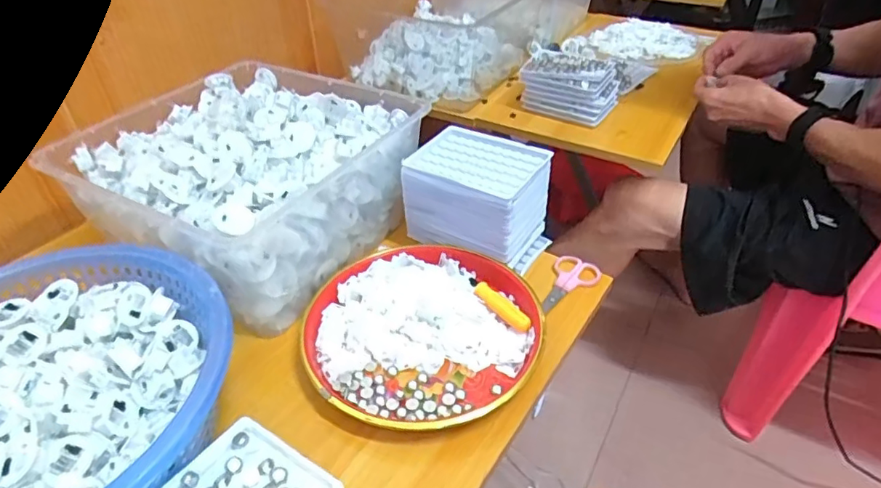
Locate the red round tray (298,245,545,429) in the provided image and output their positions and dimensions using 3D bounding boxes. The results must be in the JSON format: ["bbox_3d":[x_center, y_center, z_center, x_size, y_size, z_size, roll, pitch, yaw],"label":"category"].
[{"bbox_3d":[-0.017,0.078,0.516,0.215,0.030,0.197,-1,40,1],"label":"red round tray"}]

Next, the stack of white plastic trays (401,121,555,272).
[{"bbox_3d":[0.041,-0.053,0.590,0.133,0.092,0.094,21,45,25],"label":"stack of white plastic trays"}]

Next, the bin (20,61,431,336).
[{"bbox_3d":[-0.209,-0.075,0.610,0.274,0.134,0.287,20,45,24],"label":"bin"}]

